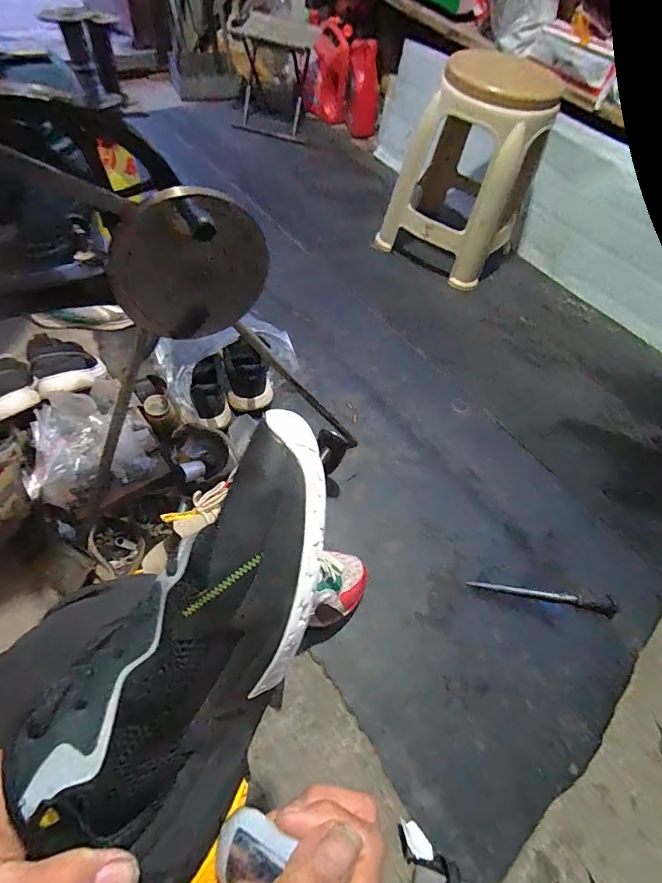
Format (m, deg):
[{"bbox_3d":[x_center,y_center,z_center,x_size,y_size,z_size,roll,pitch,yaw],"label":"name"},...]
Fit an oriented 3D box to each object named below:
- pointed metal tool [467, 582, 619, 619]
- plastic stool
[{"bbox_3d":[0.367,0.271,0.755,0.256,0.025,0.026,8,58,1],"label":"pointed metal tool"},{"bbox_3d":[0.353,-0.692,1.145,0.319,0.394,0.336,26,58,9],"label":"plastic stool"}]

